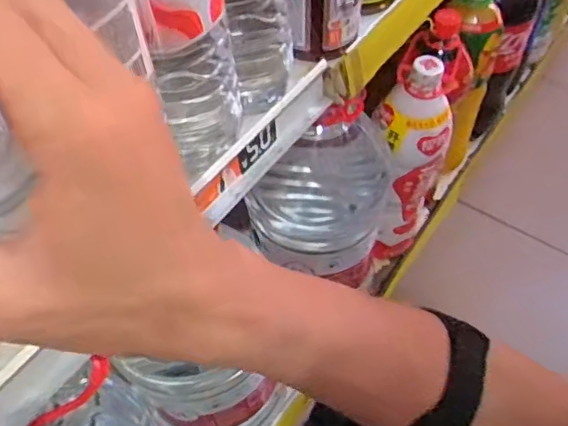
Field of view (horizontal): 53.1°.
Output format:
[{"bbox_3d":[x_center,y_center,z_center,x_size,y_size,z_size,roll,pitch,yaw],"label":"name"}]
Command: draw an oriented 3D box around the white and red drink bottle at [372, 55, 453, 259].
[{"bbox_3d":[0.146,-0.047,0.687,0.080,0.304,0.080,14,55,13],"label":"white and red drink bottle"}]

